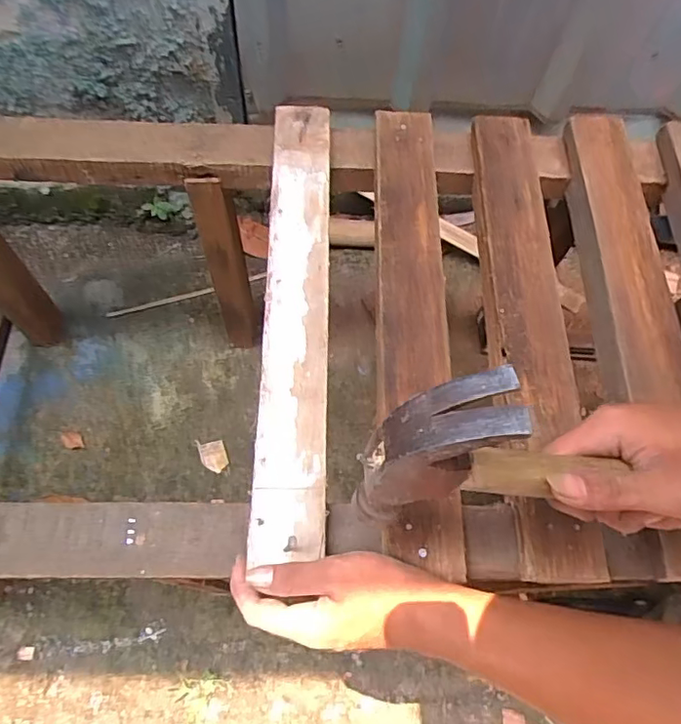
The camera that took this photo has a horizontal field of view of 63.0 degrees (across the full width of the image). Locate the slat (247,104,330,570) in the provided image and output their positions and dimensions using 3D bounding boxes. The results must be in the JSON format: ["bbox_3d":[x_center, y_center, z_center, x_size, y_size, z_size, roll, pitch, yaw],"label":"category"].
[{"bbox_3d":[-0.039,-0.060,0.487,0.052,0.008,0.435,1,65,-2],"label":"slat"}]

